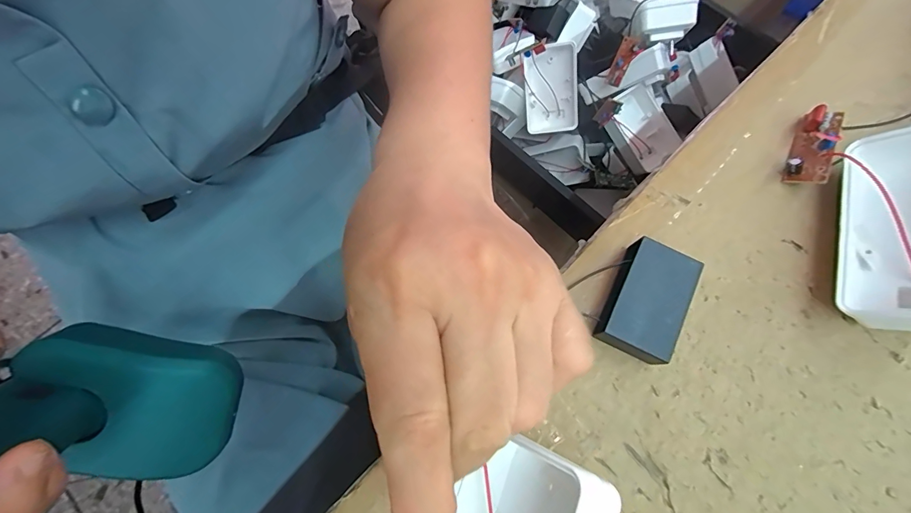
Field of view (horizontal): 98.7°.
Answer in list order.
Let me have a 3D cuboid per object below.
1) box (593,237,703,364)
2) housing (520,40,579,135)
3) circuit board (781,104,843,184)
[{"bbox_3d":[0.083,0.020,0.174,0.030,0.019,0.049,25,75,9],"label":"box"},{"bbox_3d":[0.107,-0.187,0.445,0.068,0.090,0.015,9,31,43],"label":"housing"},{"bbox_3d":[0.180,-0.056,0.196,0.019,0.012,0.043,24,78,33],"label":"circuit board"}]

